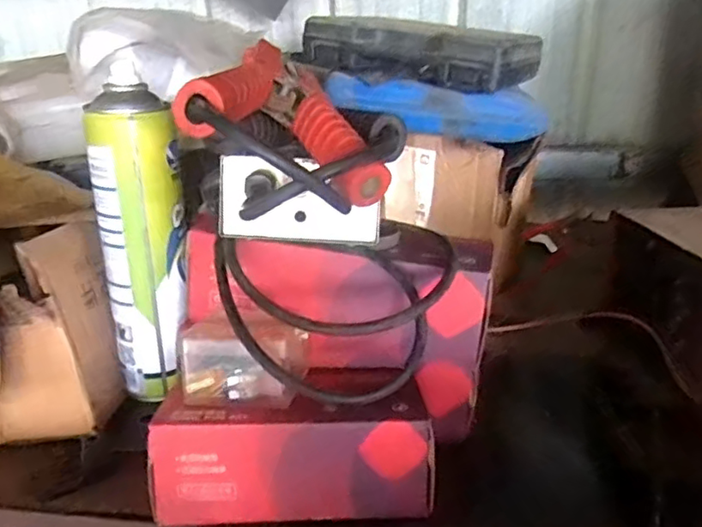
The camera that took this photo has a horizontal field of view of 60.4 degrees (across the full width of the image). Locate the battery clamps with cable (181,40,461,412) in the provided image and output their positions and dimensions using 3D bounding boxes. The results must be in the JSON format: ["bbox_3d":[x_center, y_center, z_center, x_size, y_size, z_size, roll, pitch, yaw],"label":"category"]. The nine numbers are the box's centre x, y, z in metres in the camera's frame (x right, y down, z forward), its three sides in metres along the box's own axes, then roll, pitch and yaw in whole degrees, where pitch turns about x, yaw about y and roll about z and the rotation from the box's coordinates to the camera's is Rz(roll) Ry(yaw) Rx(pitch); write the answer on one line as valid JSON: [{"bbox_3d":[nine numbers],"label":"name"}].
[{"bbox_3d":[-0.010,-0.037,0.407,0.158,0.187,0.192,-2,24,-1],"label":"battery clamps with cable"}]

